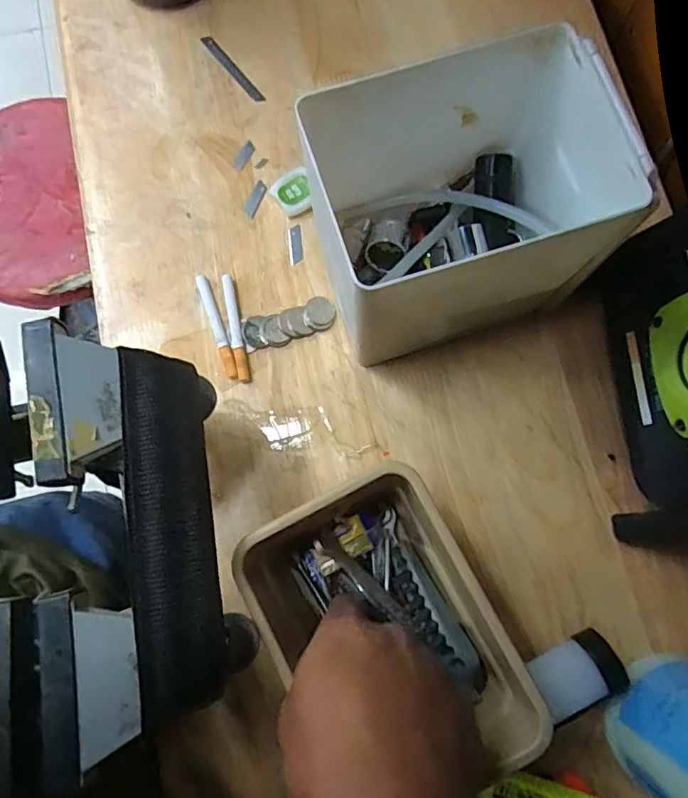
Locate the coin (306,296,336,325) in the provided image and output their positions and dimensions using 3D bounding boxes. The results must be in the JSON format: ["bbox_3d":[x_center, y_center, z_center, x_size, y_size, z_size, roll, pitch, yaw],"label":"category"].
[{"bbox_3d":[-0.017,-0.066,0.414,0.021,0.004,0.021,0,92,-1],"label":"coin"}]

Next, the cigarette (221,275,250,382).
[{"bbox_3d":[-0.082,-0.053,0.412,0.008,0.009,0.082,-13,78,-2],"label":"cigarette"}]

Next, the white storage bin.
[{"bbox_3d":[0.070,-0.107,0.346,0.147,0.157,0.109,-18,78,-3],"label":"white storage bin"}]

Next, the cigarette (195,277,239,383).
[{"bbox_3d":[-0.095,-0.054,0.412,0.009,0.008,0.085,-20,78,-4],"label":"cigarette"}]

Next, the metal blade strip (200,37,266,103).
[{"bbox_3d":[-0.093,-0.277,0.464,0.008,0.006,0.082,-39,80,-7],"label":"metal blade strip"}]

